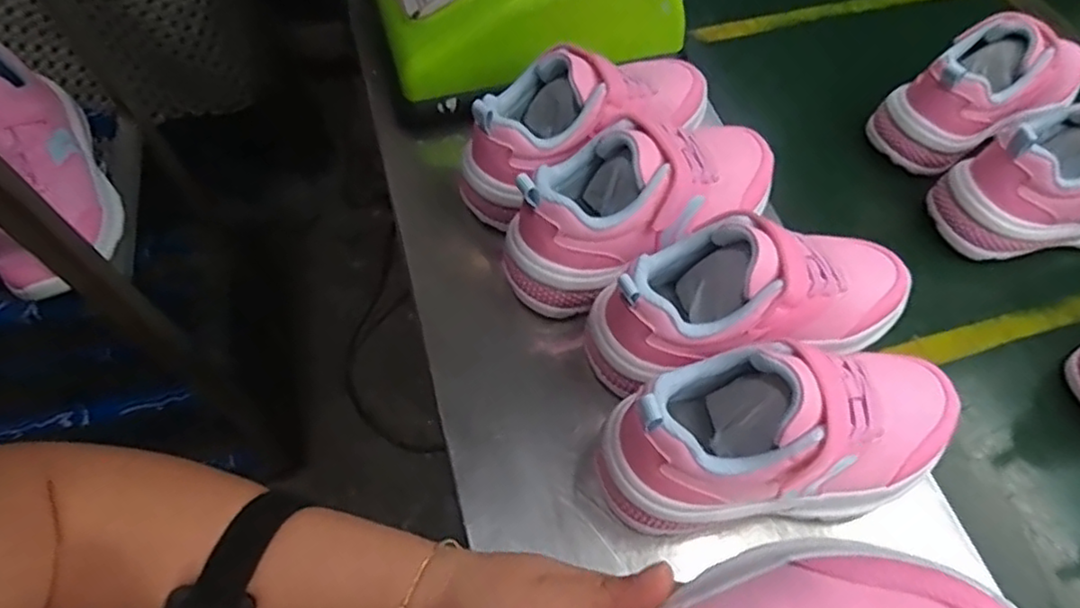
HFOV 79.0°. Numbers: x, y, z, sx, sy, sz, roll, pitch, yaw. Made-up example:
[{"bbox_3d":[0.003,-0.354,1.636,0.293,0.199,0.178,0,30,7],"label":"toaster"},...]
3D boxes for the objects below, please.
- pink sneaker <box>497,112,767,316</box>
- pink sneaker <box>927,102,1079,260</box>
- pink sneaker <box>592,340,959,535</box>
[{"bbox_3d":[0.072,-0.070,0.416,0.194,0.085,0.069,-27,60,-21],"label":"pink sneaker"},{"bbox_3d":[0.390,-0.087,0.472,0.185,0.104,0.060,-4,54,-7],"label":"pink sneaker"},{"bbox_3d":[0.131,0.061,0.329,0.196,0.078,0.068,-5,54,-8],"label":"pink sneaker"}]

